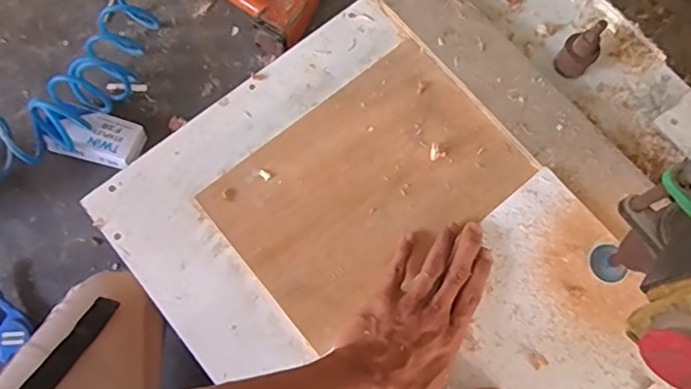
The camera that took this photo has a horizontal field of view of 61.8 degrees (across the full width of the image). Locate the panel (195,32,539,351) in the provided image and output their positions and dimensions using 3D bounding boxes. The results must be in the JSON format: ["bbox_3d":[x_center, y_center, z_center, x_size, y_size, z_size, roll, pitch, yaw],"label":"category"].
[{"bbox_3d":[0.021,-0.011,0.561,0.272,0.005,0.189,-39,79,-12],"label":"panel"}]

